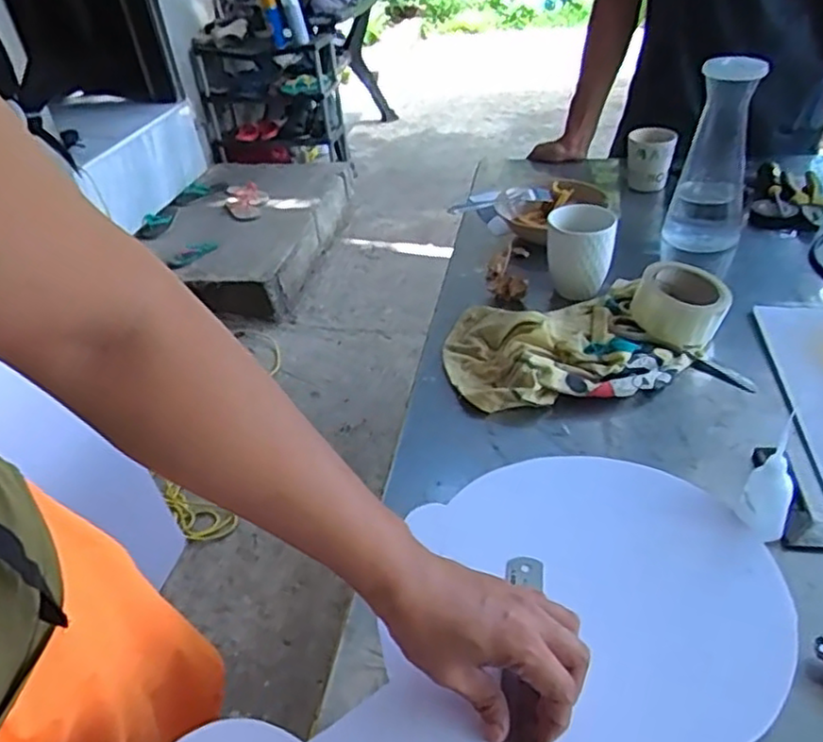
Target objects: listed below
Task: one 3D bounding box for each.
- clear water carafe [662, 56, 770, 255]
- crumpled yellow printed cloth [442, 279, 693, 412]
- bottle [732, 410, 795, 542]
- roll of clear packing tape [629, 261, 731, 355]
[{"bbox_3d":[0.432,-0.306,0.967,0.107,0.249,0.110,10,40,23],"label":"clear water carafe"},{"bbox_3d":[0.172,-0.037,0.800,0.264,0.031,0.203,-4,38,-4],"label":"crumpled yellow printed cloth"},{"bbox_3d":[0.292,0.091,0.550,0.027,0.096,0.041,-15,40,-18],"label":"bottle"},{"bbox_3d":[0.318,-0.074,0.812,0.101,0.066,0.104,-1,38,1],"label":"roll of clear packing tape"}]

